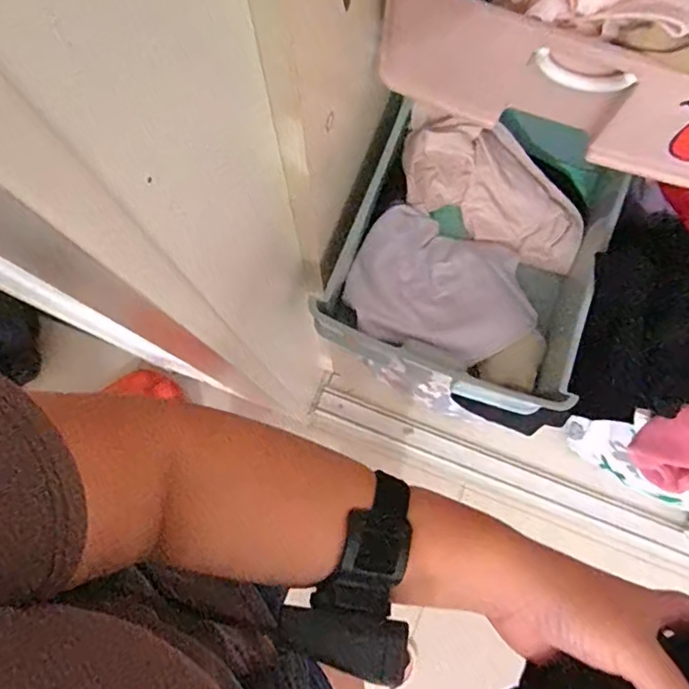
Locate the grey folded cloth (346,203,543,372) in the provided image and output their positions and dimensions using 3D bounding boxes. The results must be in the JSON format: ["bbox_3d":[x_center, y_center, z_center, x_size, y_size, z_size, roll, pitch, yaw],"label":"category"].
[{"bbox_3d":[0.099,-0.060,0.528,0.181,0.039,0.145,19,80,3],"label":"grey folded cloth"}]

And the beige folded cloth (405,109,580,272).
[{"bbox_3d":[0.153,-0.154,0.553,0.202,0.024,0.094,27,107,-7],"label":"beige folded cloth"}]

